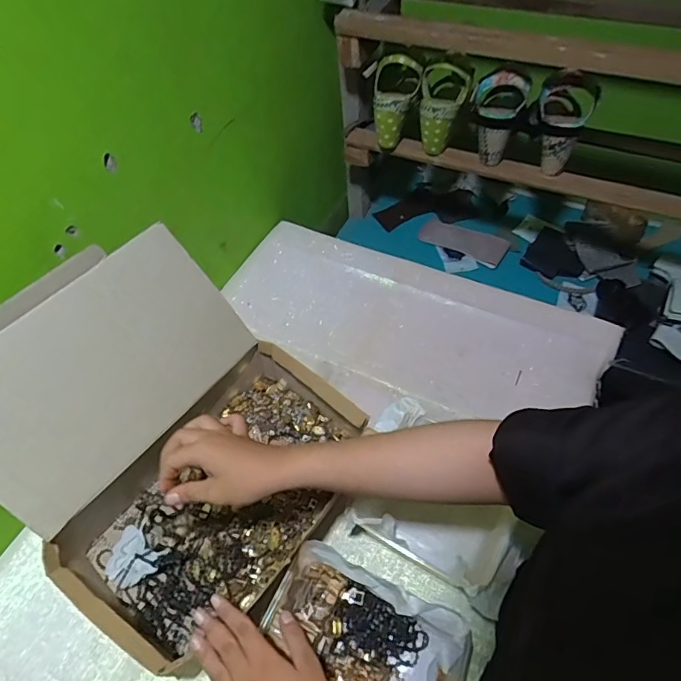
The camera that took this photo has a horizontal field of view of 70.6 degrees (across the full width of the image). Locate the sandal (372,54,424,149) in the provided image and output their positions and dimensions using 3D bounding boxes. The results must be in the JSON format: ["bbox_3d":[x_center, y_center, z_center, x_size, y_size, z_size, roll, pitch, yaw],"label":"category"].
[{"bbox_3d":[0.094,-0.403,0.816,0.076,0.140,0.069,4,53,7],"label":"sandal"}]

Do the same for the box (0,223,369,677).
[{"bbox_3d":[-0.186,0.103,0.529,0.306,0.253,0.323,32,61,22],"label":"box"}]

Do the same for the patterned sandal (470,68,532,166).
[{"bbox_3d":[0.252,-0.366,0.777,0.084,0.137,0.099,15,55,14],"label":"patterned sandal"}]

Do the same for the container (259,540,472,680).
[{"bbox_3d":[0.007,0.335,0.470,0.199,0.072,0.192,21,57,16],"label":"container"}]

